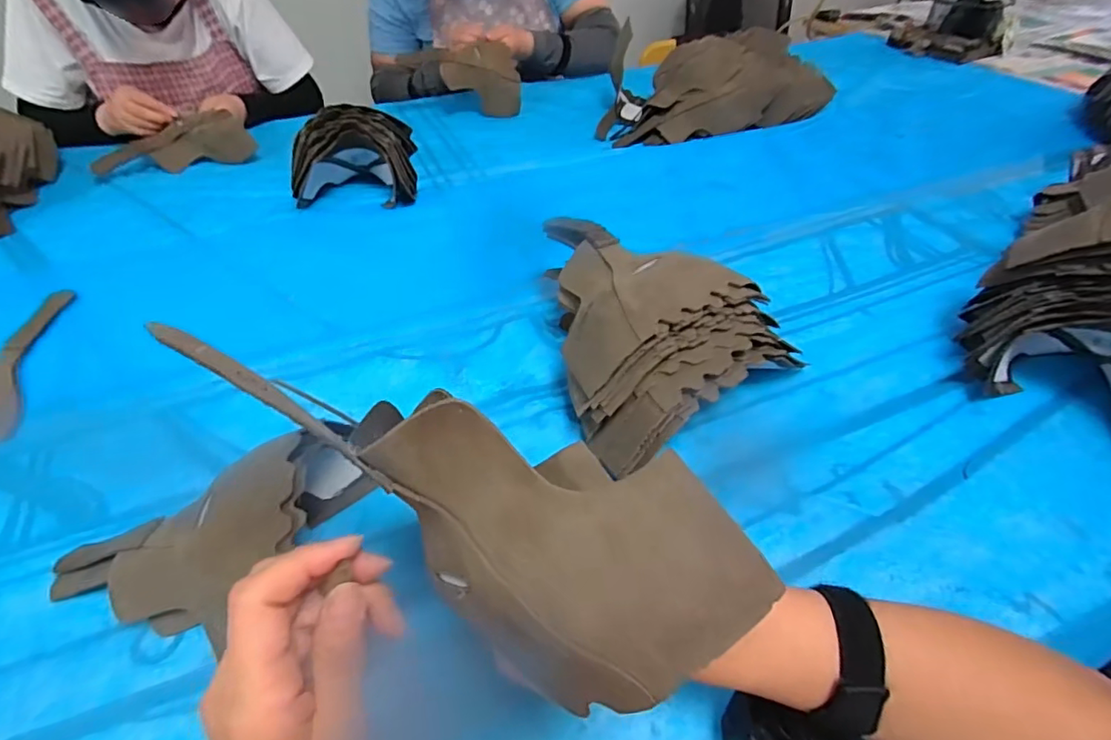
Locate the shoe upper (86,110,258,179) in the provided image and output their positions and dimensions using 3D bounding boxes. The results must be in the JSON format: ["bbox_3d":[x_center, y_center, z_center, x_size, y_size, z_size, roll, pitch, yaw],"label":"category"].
[{"bbox_3d":[-0.554,-0.331,0.818,0.210,0.050,0.067,-9,46,-4],"label":"shoe upper"}]

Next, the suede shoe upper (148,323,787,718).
[{"bbox_3d":[-0.033,0.055,0.211,0.219,0.052,0.080,16,86,1],"label":"suede shoe upper"}]

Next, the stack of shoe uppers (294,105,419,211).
[{"bbox_3d":[-0.263,-0.275,0.729,0.149,0.107,0.109,-4,44,-3],"label":"stack of shoe uppers"}]

